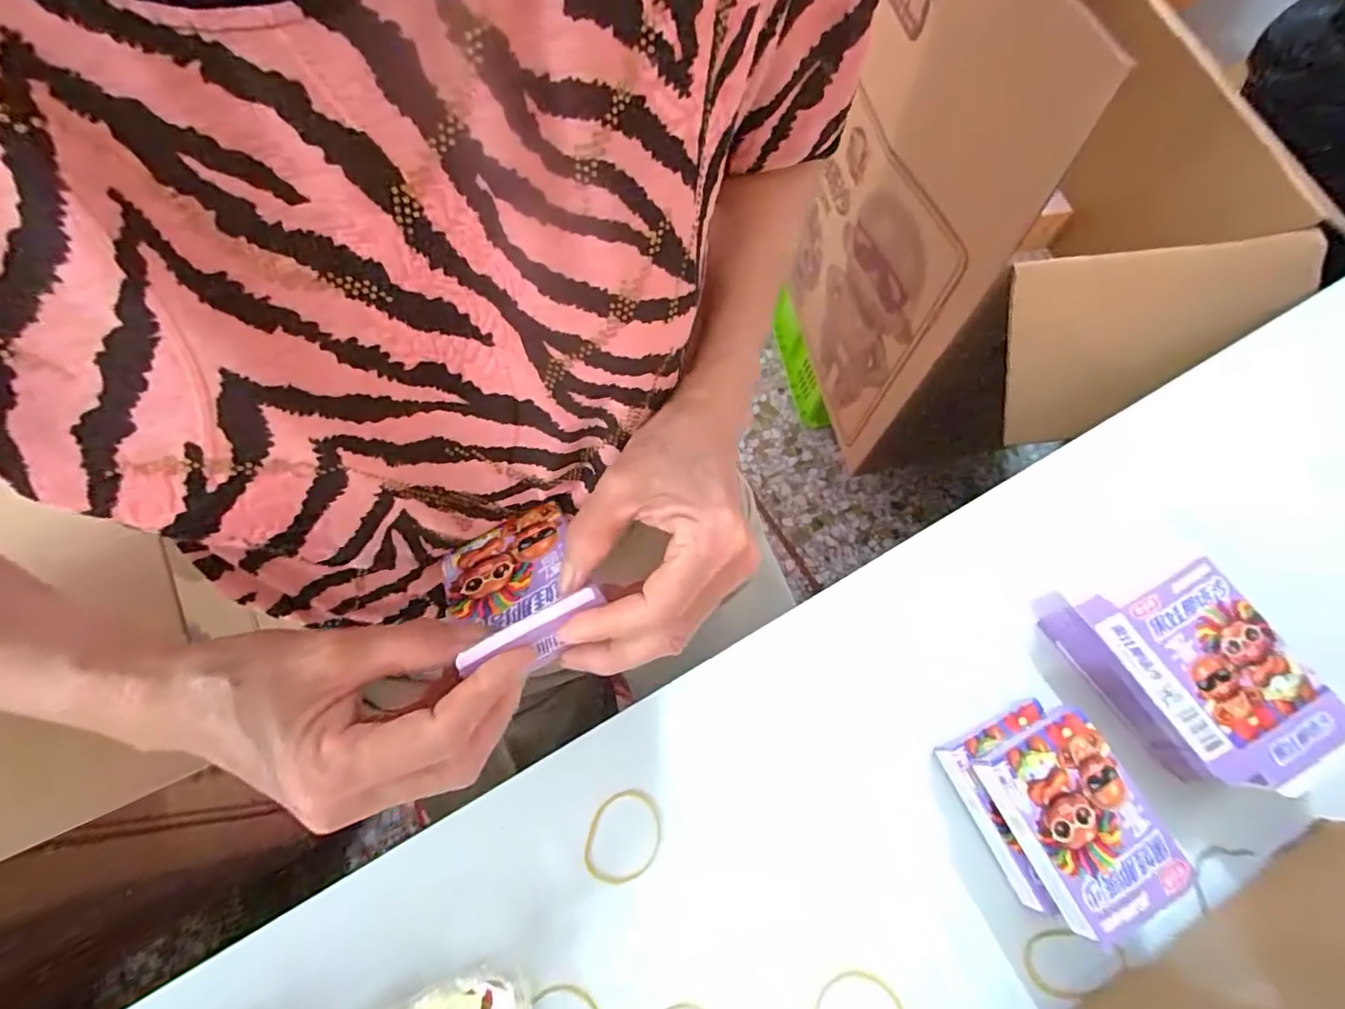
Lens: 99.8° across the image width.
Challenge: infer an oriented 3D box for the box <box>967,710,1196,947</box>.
[{"bbox_3d":[0.213,0.164,0.296,0.064,0.018,0.090,-23,69,-12],"label":"box"}]

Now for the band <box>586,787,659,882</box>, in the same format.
[{"bbox_3d":[-0.028,0.189,0.323,0.041,0.004,0.047,11,68,3],"label":"band"}]

